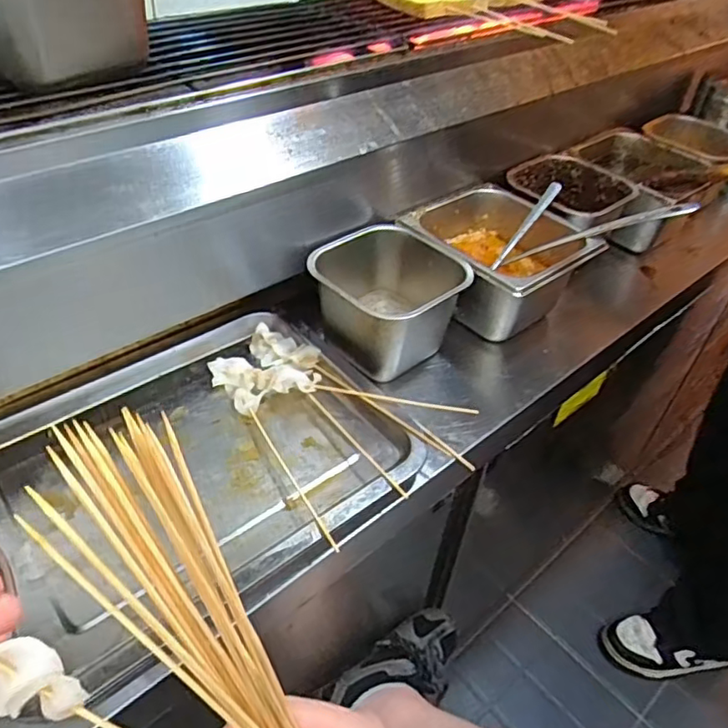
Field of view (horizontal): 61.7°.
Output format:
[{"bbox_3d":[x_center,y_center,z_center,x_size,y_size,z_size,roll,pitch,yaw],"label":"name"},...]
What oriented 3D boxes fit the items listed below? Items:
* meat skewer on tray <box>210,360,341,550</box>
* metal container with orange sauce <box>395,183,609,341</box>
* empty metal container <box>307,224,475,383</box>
[{"bbox_3d":[-0.076,0.069,0.522,0.033,0.027,0.226,-19,50,-26],"label":"meat skewer on tray"},{"bbox_3d":[0.143,-0.112,0.681,0.176,0.089,0.167,36,50,27],"label":"metal container with orange sauce"},{"bbox_3d":[0.012,-0.063,0.622,0.127,0.102,0.141,-32,56,-34],"label":"empty metal container"}]

